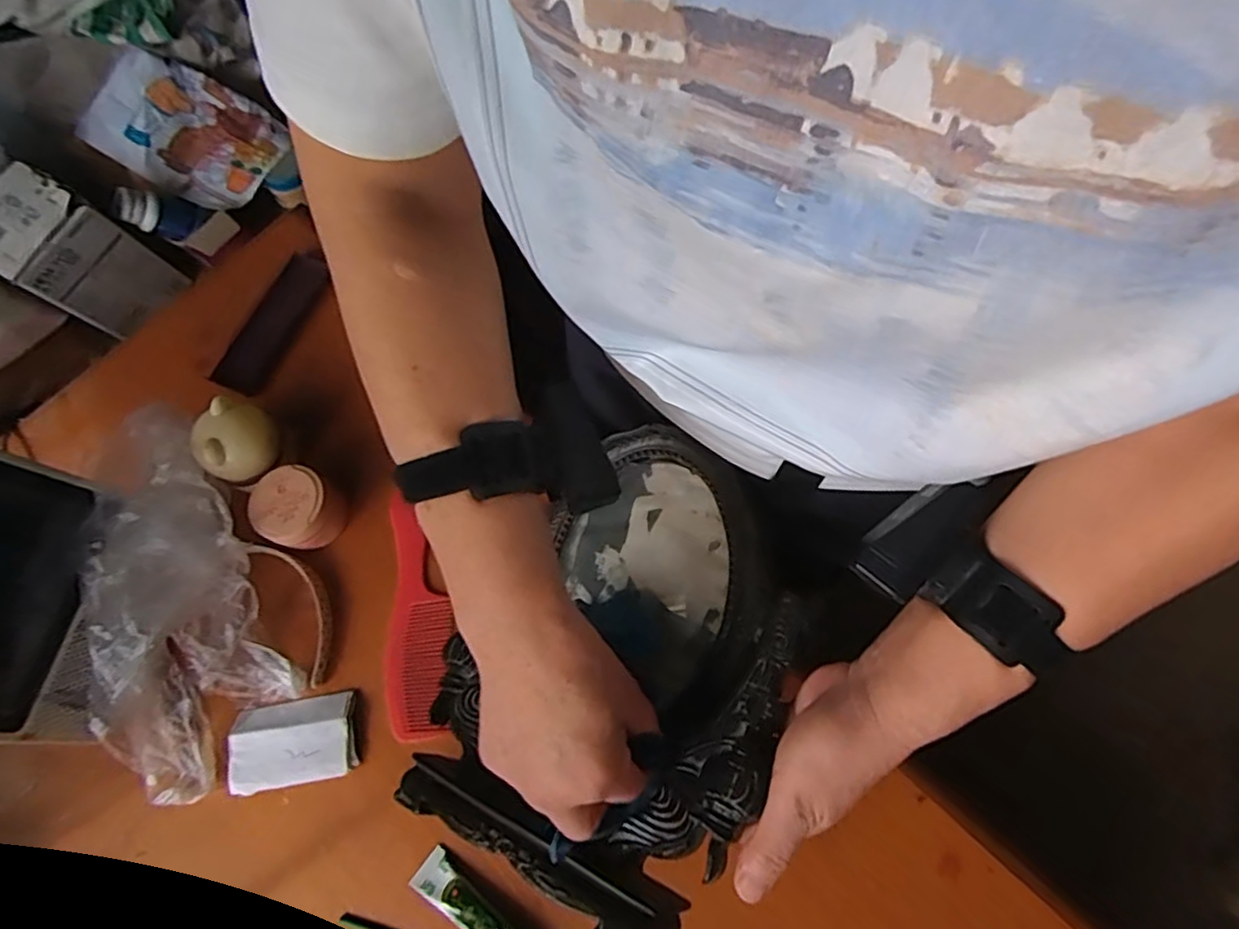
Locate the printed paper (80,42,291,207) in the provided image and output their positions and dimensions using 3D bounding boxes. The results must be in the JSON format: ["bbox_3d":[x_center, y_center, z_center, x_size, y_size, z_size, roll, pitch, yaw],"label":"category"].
[{"bbox_3d":[-0.556,-0.430,0.848,0.205,0.038,0.164,26,78,-19],"label":"printed paper"}]

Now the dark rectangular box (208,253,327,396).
[{"bbox_3d":[-0.335,-0.139,0.635,0.043,0.007,0.155,21,69,2],"label":"dark rectangular box"}]

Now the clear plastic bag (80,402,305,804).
[{"bbox_3d":[-0.343,0.097,0.509,0.129,0.057,0.304,-12,82,-4],"label":"clear plastic bag"}]

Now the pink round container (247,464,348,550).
[{"bbox_3d":[-0.271,0.039,0.550,0.058,0.049,0.059,-2,69,5],"label":"pink round container"}]

